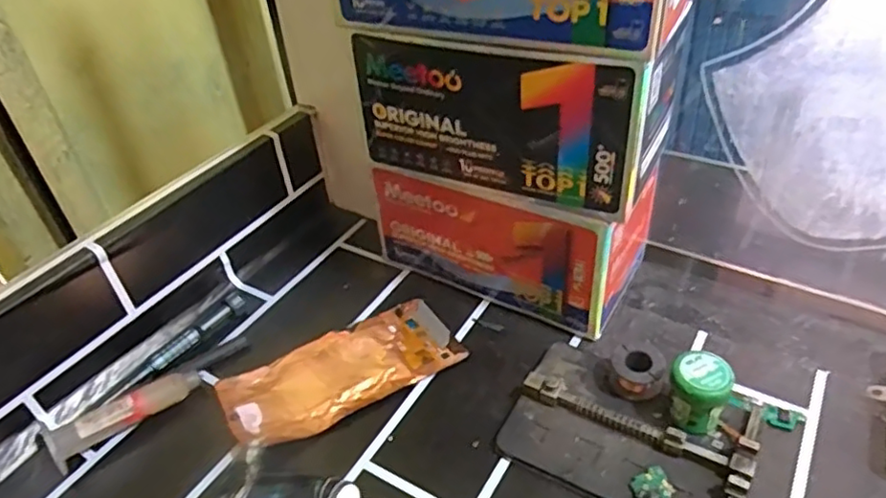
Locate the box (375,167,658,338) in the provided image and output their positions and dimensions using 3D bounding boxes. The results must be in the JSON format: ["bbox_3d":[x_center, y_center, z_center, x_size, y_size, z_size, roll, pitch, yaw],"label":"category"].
[{"bbox_3d":[0.048,-0.020,0.448,0.176,0.093,0.084,18,45,25],"label":"box"}]

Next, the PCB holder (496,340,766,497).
[{"bbox_3d":[0.103,0.102,0.350,0.126,0.019,0.083,20,46,27],"label":"PCB holder"}]

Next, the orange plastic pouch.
[{"bbox_3d":[-0.065,0.079,0.409,0.149,0.016,0.066,-23,43,-20],"label":"orange plastic pouch"}]

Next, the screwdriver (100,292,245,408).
[{"bbox_3d":[-0.180,0.066,0.425,0.013,0.012,0.108,23,47,30],"label":"screwdriver"}]

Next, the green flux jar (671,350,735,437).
[{"bbox_3d":[0.141,0.084,0.348,0.029,0.048,0.030,-3,40,3],"label":"green flux jar"}]

